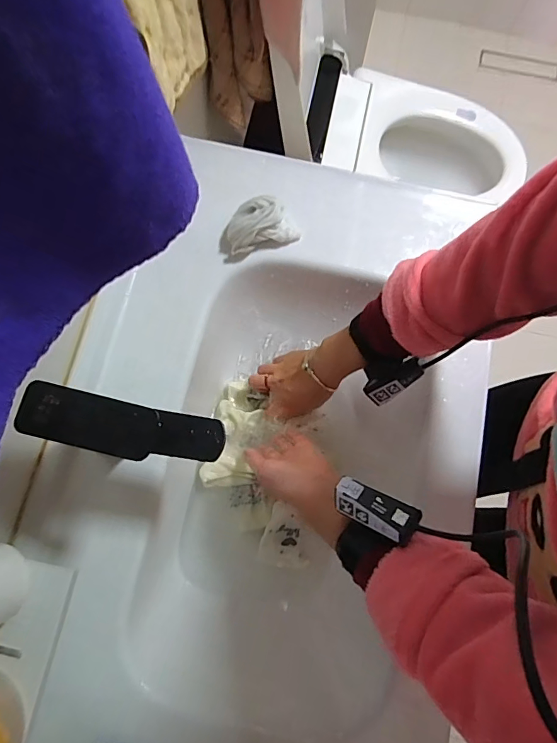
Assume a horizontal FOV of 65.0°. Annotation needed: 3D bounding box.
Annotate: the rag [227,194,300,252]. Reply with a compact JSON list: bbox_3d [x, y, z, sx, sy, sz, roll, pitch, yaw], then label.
[{"bbox_3d":[-0.022,-0.185,0.546,0.095,0.049,0.052,-14,77,-5],"label":"rag"}]

